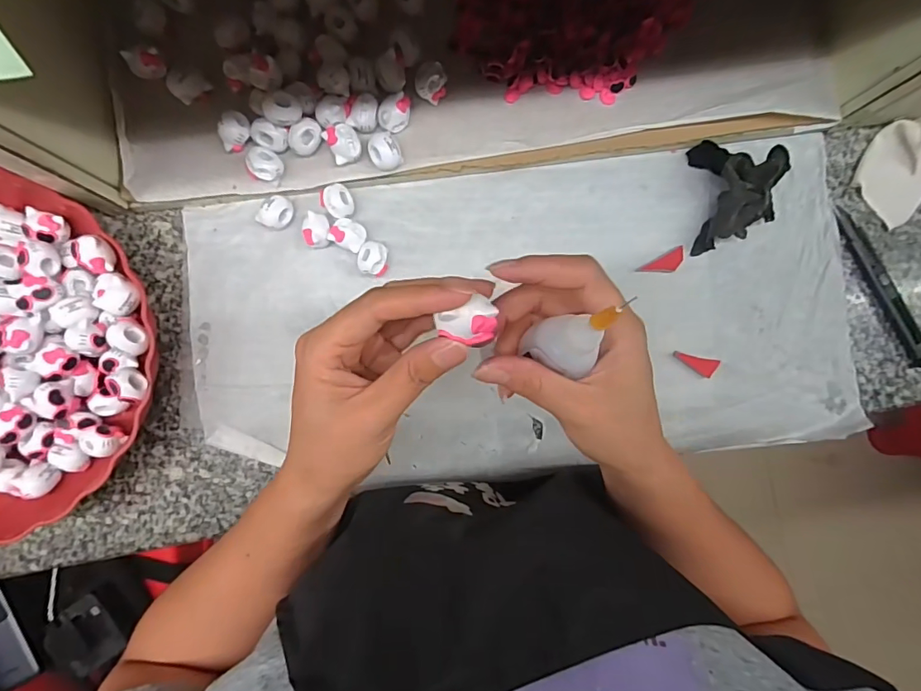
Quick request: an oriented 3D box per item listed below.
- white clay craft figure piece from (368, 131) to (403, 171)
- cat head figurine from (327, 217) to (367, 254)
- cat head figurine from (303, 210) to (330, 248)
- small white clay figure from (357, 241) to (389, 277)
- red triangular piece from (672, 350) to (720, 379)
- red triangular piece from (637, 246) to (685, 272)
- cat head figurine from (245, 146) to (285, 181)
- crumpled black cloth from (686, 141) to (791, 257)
[{"bbox_3d":[-0.054,-0.138,0.341,0.022,0.021,0.023,0,89,-4],"label":"white clay craft figure piece"},{"bbox_3d":[-0.082,-0.082,0.353,0.024,0.015,0.020,27,88,-3],"label":"cat head figurine"},{"bbox_3d":[-0.105,-0.084,0.352,0.019,0.016,0.025,4,89,-4],"label":"cat head figurine"},{"bbox_3d":[-0.065,-0.064,0.353,0.021,0.018,0.024,7,89,-4],"label":"small white clay figure"},{"bbox_3d":[0.182,0.013,0.369,0.034,0.008,0.014,23,88,-3],"label":"red triangular piece"},{"bbox_3d":[0.159,-0.063,0.370,0.037,0.004,0.014,-30,91,-4],"label":"red triangular piece"},{"bbox_3d":[-0.136,-0.126,0.334,0.021,0.024,0.022,0,92,-4],"label":"cat head figurine"},{"bbox_3d":[0.211,-0.114,0.360,0.057,0.028,0.080,-3,90,-4],"label":"crumpled black cloth"}]

